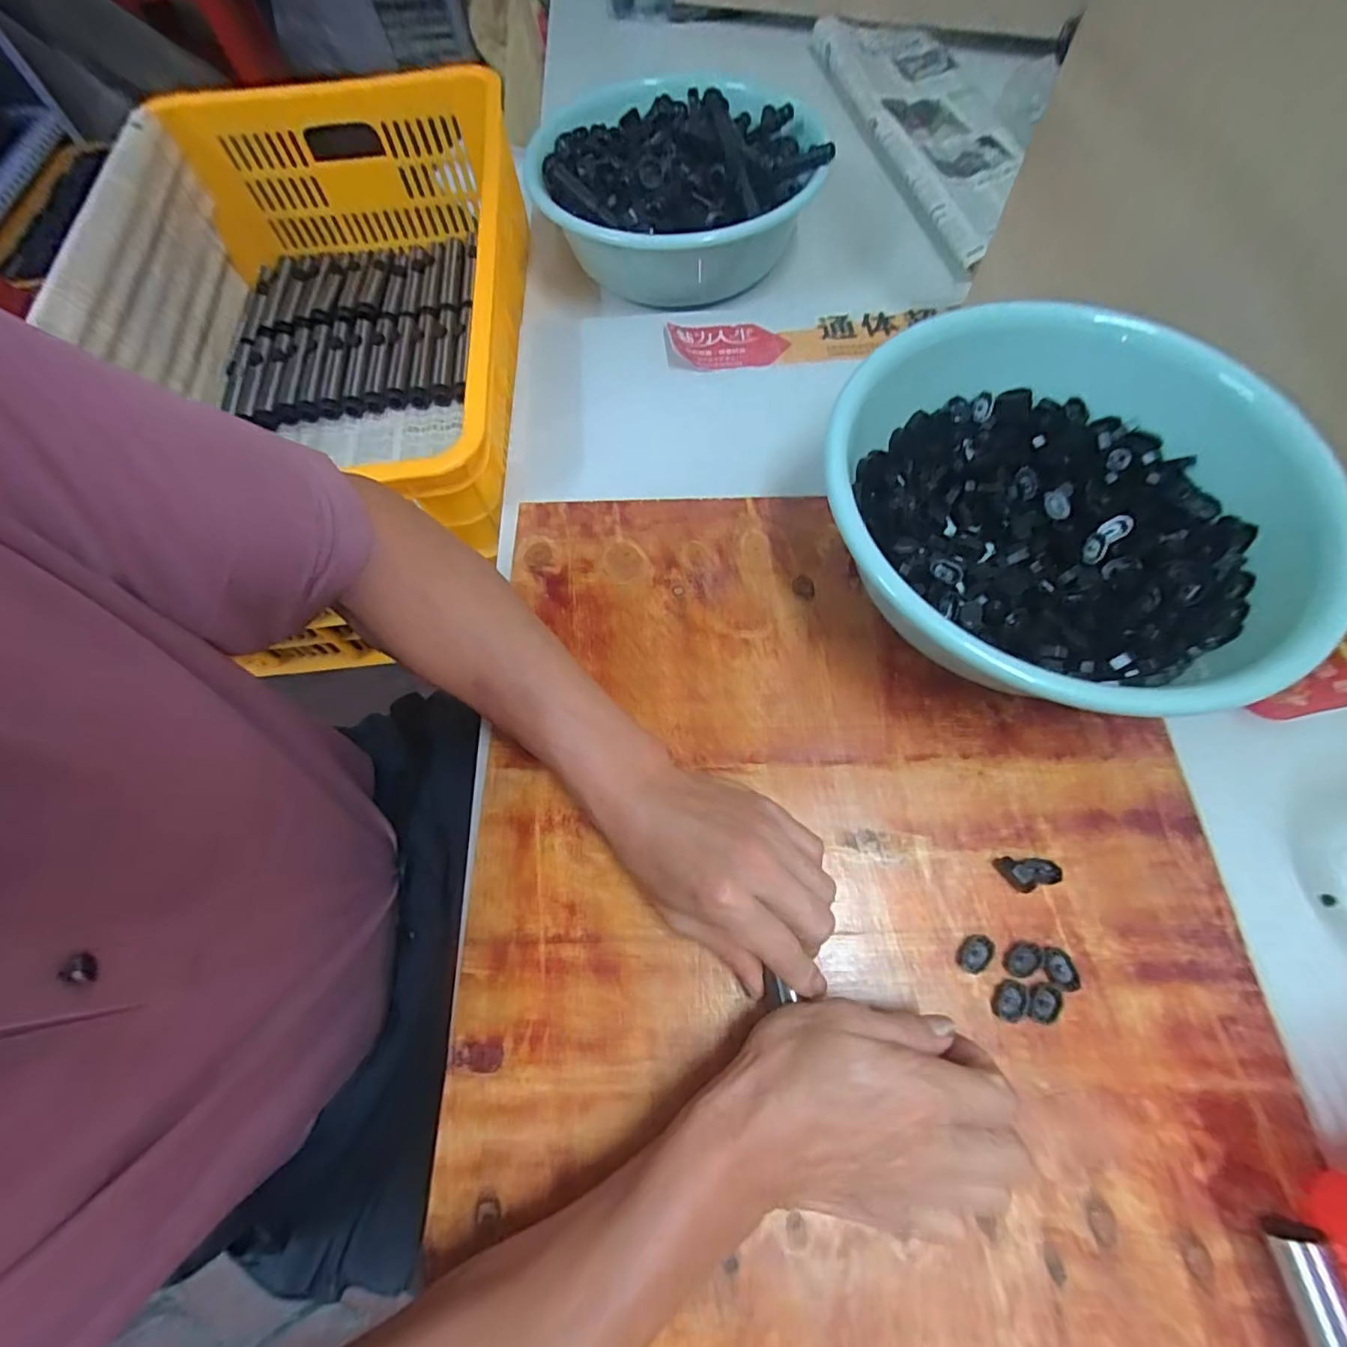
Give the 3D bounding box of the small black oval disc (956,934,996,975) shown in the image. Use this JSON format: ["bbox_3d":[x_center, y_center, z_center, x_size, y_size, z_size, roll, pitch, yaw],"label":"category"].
[{"bbox_3d":[0.175,0.162,0.331,0.014,0.008,0.023,41,74,17],"label":"small black oval disc"}]

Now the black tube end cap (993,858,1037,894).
[{"bbox_3d":[0.205,0.121,0.344,0.010,0.013,0.023,-30,70,-11],"label":"black tube end cap"}]

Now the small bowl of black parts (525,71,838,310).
[{"bbox_3d":[0.000,-0.493,0.603,0.280,0.099,0.263,-1,67,1],"label":"small bowl of black parts"}]

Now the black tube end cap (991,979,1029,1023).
[{"bbox_3d":[0.189,0.183,0.321,0.017,0.007,0.022,14,68,7],"label":"black tube end cap"}]

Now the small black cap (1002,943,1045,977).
[{"bbox_3d":[0.200,0.163,0.326,0.021,0.005,0.015,-35,70,-13],"label":"small black cap"}]

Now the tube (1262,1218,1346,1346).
[{"bbox_3d":[0.297,0.302,0.259,0.024,0.024,0.079,-3,67,0],"label":"tube"}]

